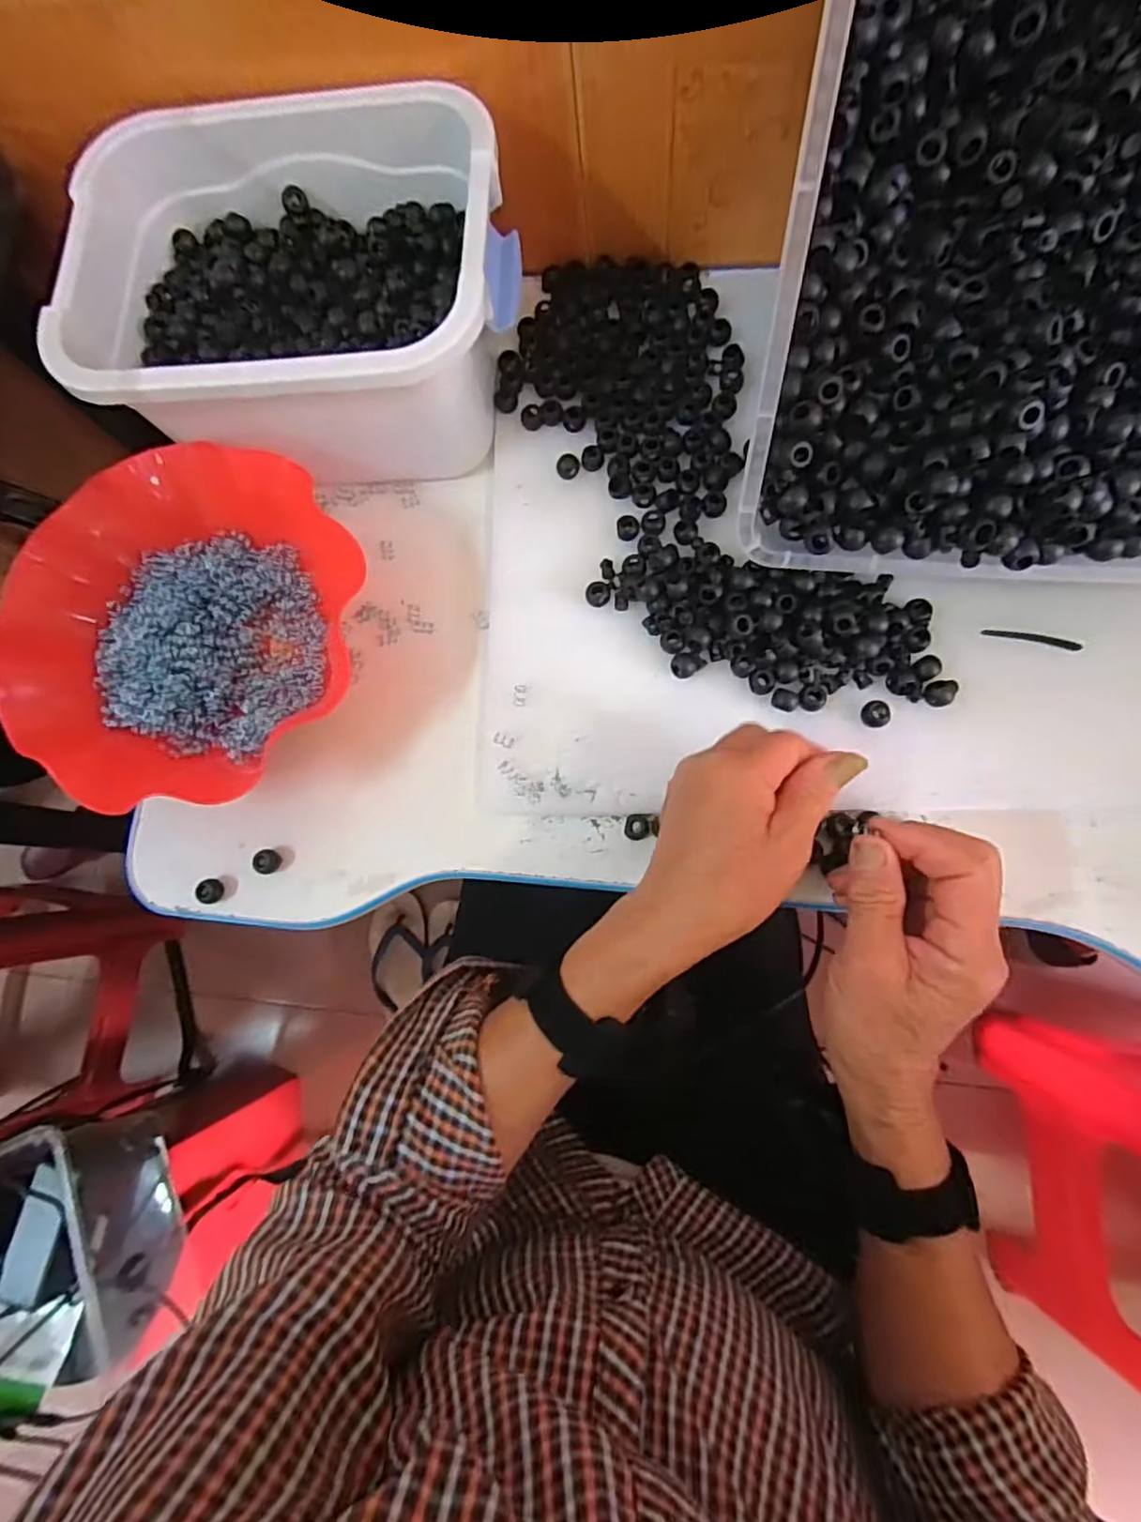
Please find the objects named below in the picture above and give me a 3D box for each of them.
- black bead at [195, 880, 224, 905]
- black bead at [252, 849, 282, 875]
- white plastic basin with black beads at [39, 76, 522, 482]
[{"bbox_3d":[-0.229,0.083,0.398,0.014,0.013,0.015,-1,84,6],"label":"black bead"},{"bbox_3d":[-0.192,0.064,0.397,0.013,0.013,0.016,17,86,8],"label":"black bead"},{"bbox_3d":[-0.161,-0.289,0.393,0.251,0.102,0.181,-3,84,6],"label":"white plastic basin with black beads"}]

